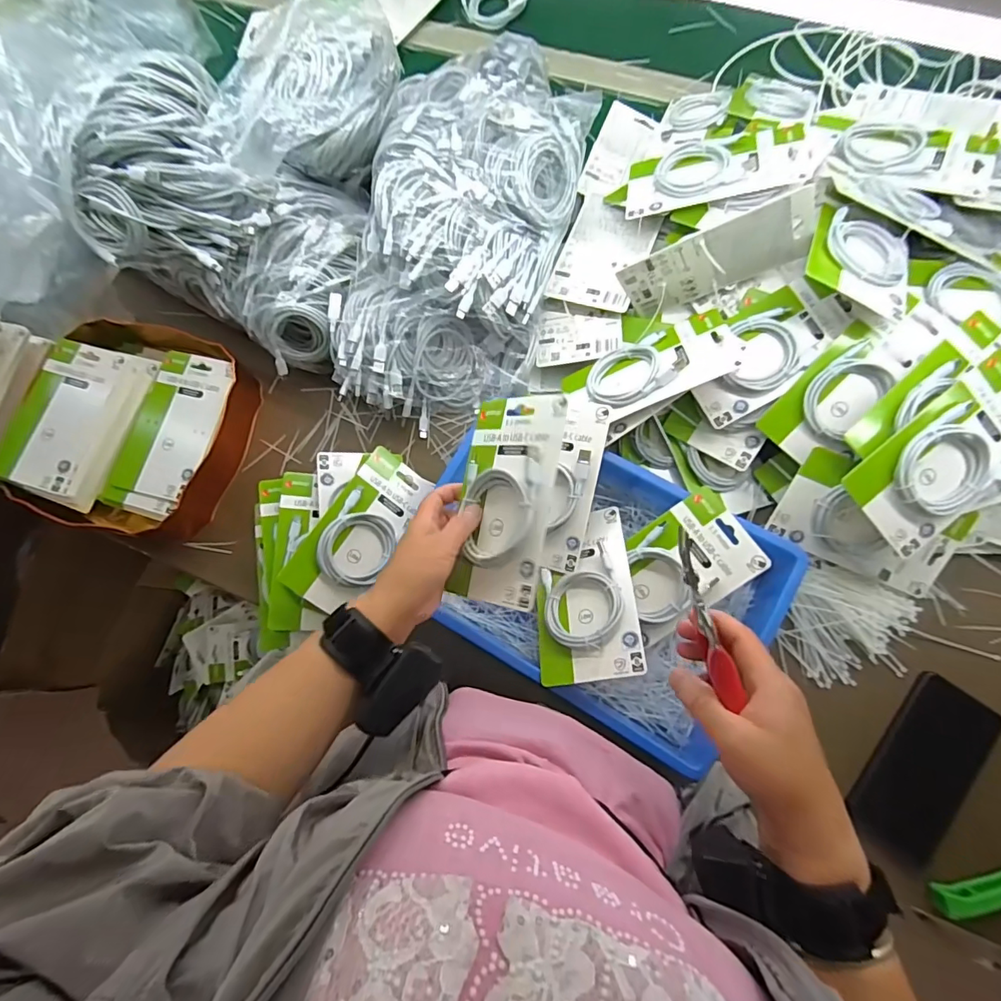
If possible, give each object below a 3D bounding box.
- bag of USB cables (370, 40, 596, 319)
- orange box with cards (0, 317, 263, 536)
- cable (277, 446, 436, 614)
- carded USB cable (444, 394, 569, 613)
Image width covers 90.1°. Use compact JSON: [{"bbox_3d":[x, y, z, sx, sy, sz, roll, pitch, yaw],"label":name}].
[{"bbox_3d":[-0.032,-0.348,0.547,0.224,0.073,0.277,14,78,8],"label":"bag of USB cables"},{"bbox_3d":[-0.461,-0.096,0.628,0.269,0.077,0.269,19,79,9],"label":"orange box with cards"},{"bbox_3d":[-0.147,0.029,0.538,0.080,0.021,0.180,40,63,-21],"label":"cable"},{"bbox_3d":[0.002,-0.005,0.422,0.091,0.018,0.178,1,77,38],"label":"carded USB cable"}]

